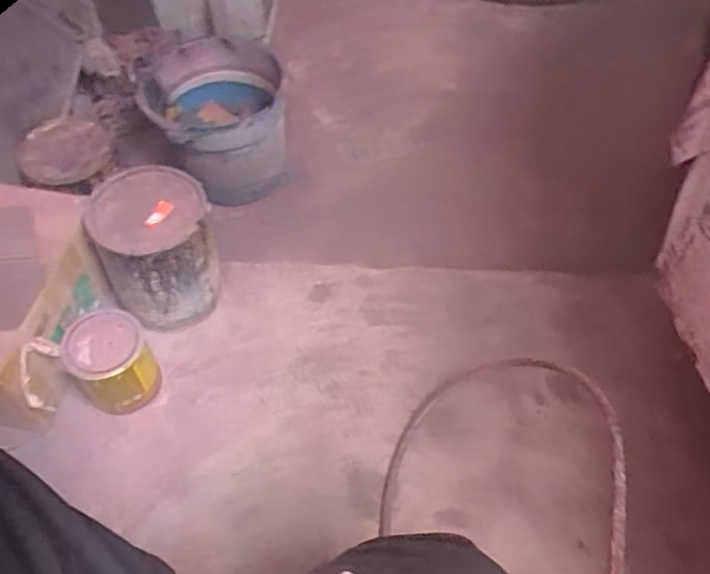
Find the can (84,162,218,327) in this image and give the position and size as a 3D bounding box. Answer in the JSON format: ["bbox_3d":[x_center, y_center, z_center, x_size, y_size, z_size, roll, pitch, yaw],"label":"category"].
[{"bbox_3d":[-0.283,-0.050,0.901,0.151,0.199,0.149,-1,57,2],"label":"can"}]

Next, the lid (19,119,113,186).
[{"bbox_3d":[-0.461,-0.218,1.001,0.150,0.033,0.138,0,52,-1],"label":"lid"}]

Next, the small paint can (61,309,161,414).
[{"bbox_3d":[-0.324,0.103,0.835,0.098,0.126,0.097,-1,57,2],"label":"small paint can"}]

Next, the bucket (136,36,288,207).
[{"bbox_3d":[-0.261,-0.323,1.163,0.231,0.228,0.250,-1,57,2],"label":"bucket"}]

